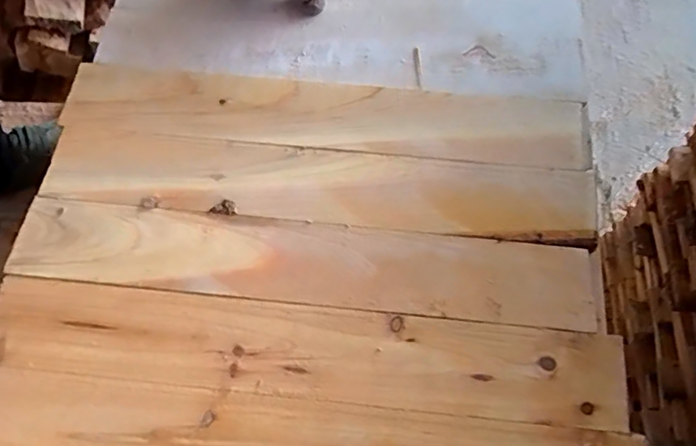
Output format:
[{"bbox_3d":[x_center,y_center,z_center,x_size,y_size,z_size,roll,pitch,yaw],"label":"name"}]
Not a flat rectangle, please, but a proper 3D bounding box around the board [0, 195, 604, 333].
[{"bbox_3d":[-0.042,0.032,0.429,0.469,0.011,0.075,6,68,3],"label":"board"}]

